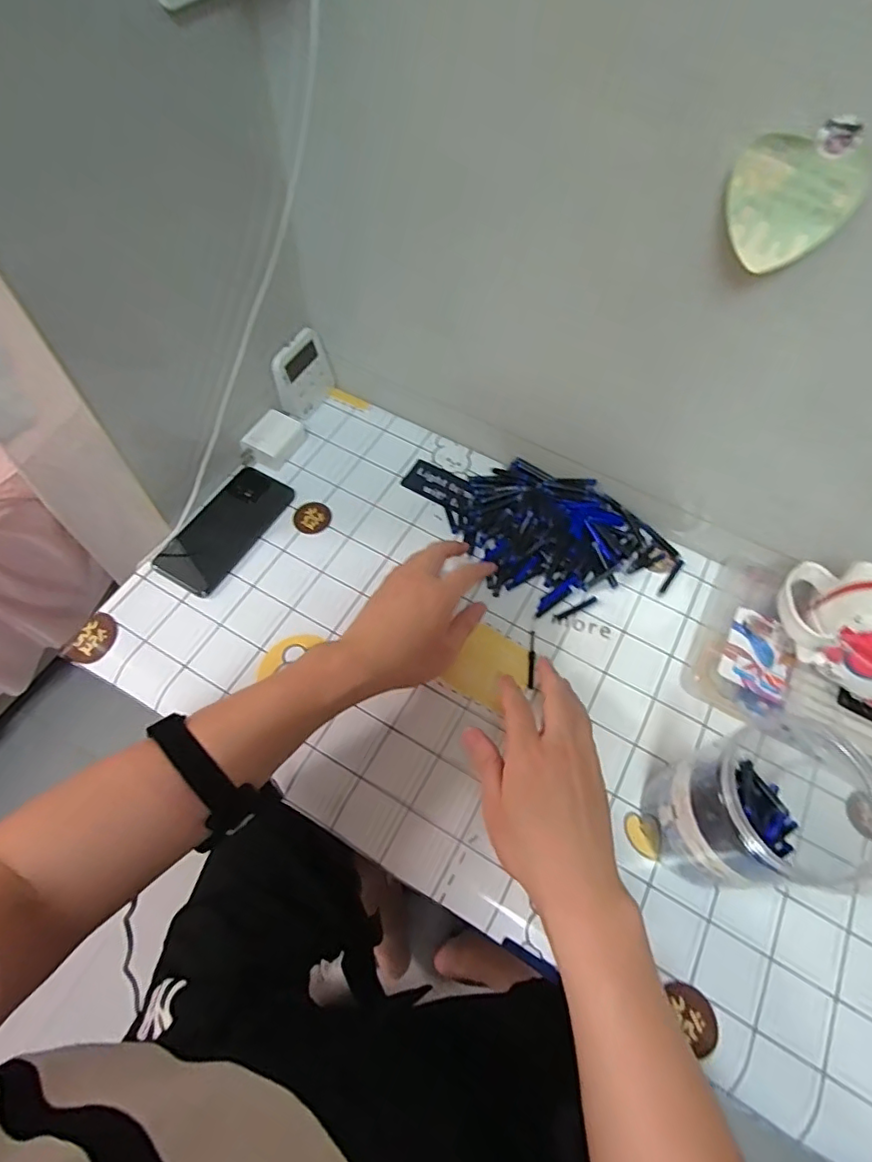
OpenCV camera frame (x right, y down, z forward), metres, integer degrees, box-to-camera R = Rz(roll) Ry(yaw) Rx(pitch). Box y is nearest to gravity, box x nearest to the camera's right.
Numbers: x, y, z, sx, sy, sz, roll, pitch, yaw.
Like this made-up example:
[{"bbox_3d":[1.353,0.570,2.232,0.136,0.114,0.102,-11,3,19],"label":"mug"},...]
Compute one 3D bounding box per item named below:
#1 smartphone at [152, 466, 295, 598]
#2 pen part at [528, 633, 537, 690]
[{"bbox_3d":[-0.216,-0.055,0.581,0.069,0.007,0.147,27,64,11],"label":"smartphone"},{"bbox_3d":[0.091,0.074,0.534,0.006,0.007,0.057,7,57,1],"label":"pen part"}]

